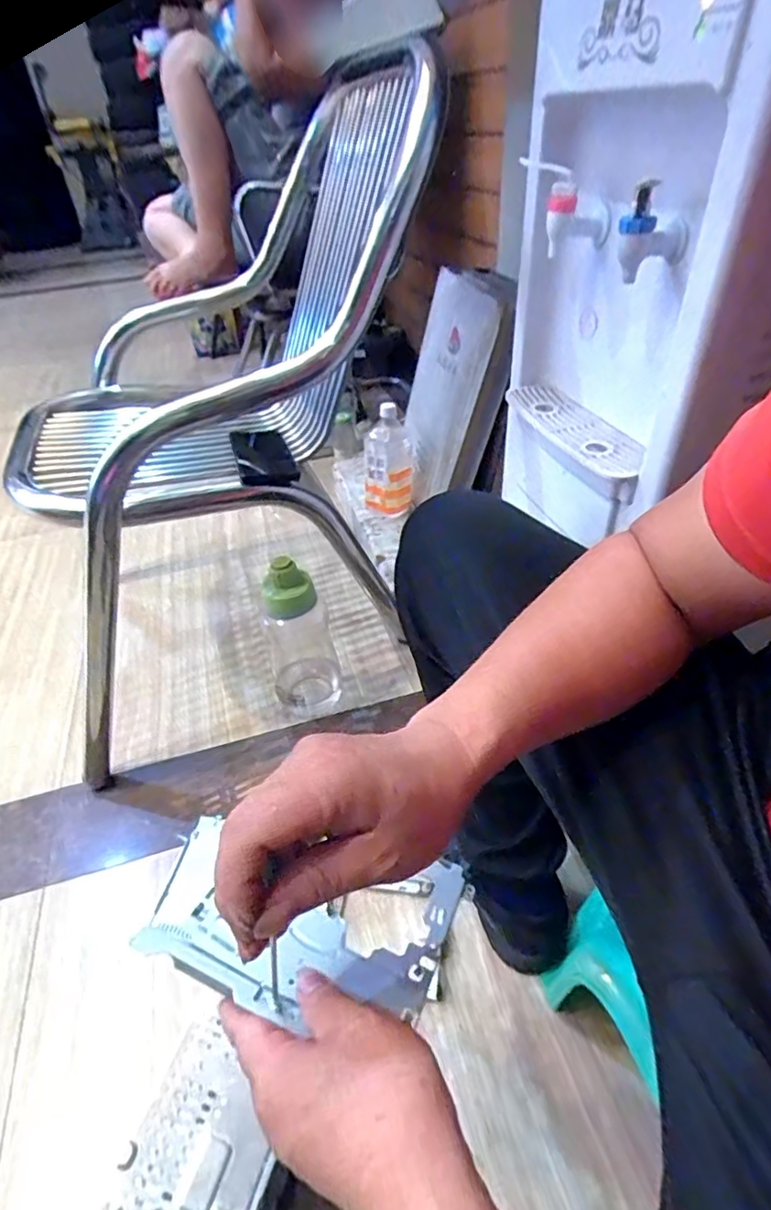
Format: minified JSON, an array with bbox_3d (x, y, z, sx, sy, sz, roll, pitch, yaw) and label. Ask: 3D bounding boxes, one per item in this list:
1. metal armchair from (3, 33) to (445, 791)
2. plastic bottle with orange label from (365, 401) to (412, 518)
[{"bbox_3d":[-0.241,-0.315,0.928,0.748,0.733,0.626,-22,43,-19],"label":"metal armchair"},{"bbox_3d":[0.008,-0.291,1.173,0.099,0.211,0.080,-32,48,-27],"label":"plastic bottle with orange label"}]

